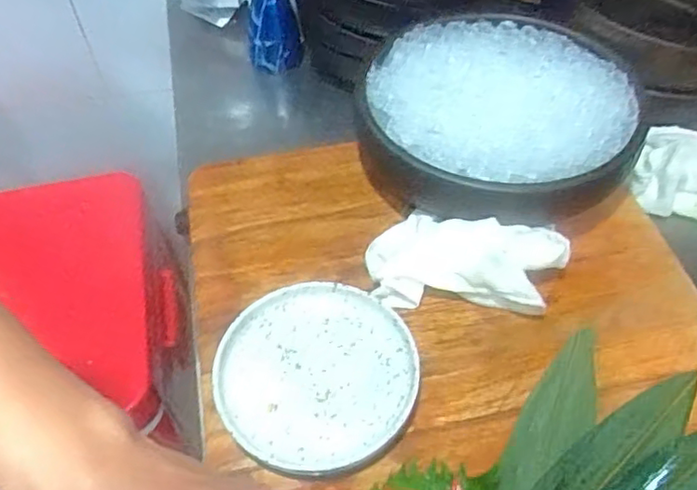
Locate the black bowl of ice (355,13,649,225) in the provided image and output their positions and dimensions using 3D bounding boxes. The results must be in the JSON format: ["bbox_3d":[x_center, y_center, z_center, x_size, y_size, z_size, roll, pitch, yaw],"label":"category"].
[{"bbox_3d":[0.133,-0.104,0.542,0.221,0.079,0.232,0,52,0],"label":"black bowl of ice"}]

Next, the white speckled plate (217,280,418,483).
[{"bbox_3d":[-0.023,0.090,0.428,0.133,0.020,0.133,0,52,0],"label":"white speckled plate"}]

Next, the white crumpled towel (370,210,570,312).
[{"bbox_3d":[0.088,0.011,0.469,0.142,0.045,0.072,7,52,6],"label":"white crumpled towel"}]

